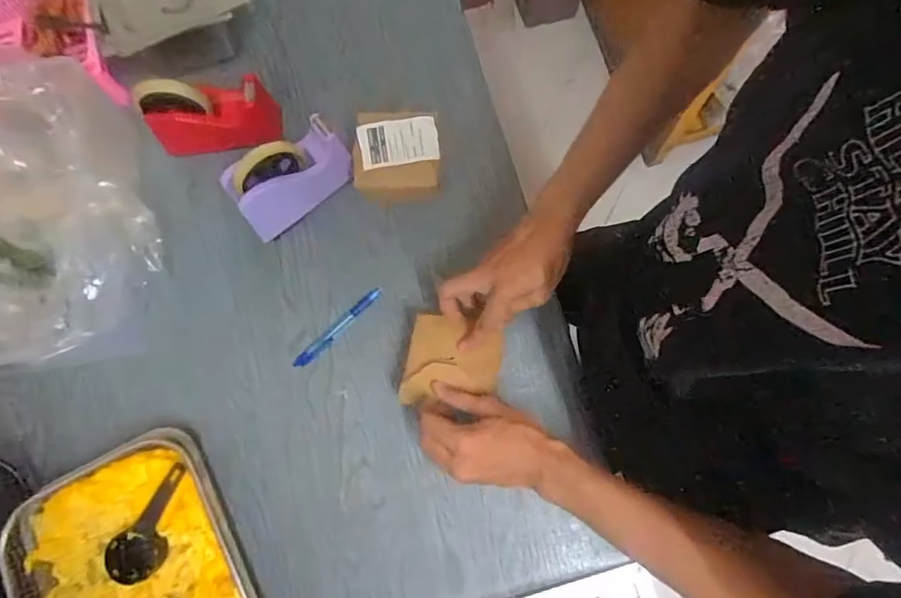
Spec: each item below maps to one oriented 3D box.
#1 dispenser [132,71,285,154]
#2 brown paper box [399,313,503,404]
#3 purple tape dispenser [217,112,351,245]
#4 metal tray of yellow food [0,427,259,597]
[{"bbox_3d":[-0.306,-0.238,0.655,0.154,0.099,0.049,-15,76,0],"label":"dispenser"},{"bbox_3d":[0.003,0.069,0.554,0.098,0.015,0.095,11,79,3],"label":"brown paper box"},{"bbox_3d":[-0.196,-0.151,0.626,0.145,0.095,0.065,-34,77,-5],"label":"purple tape dispenser"},{"bbox_3d":[-0.332,0.310,0.548,0.219,0.053,0.293,-25,77,-3],"label":"metal tray of yellow food"}]

